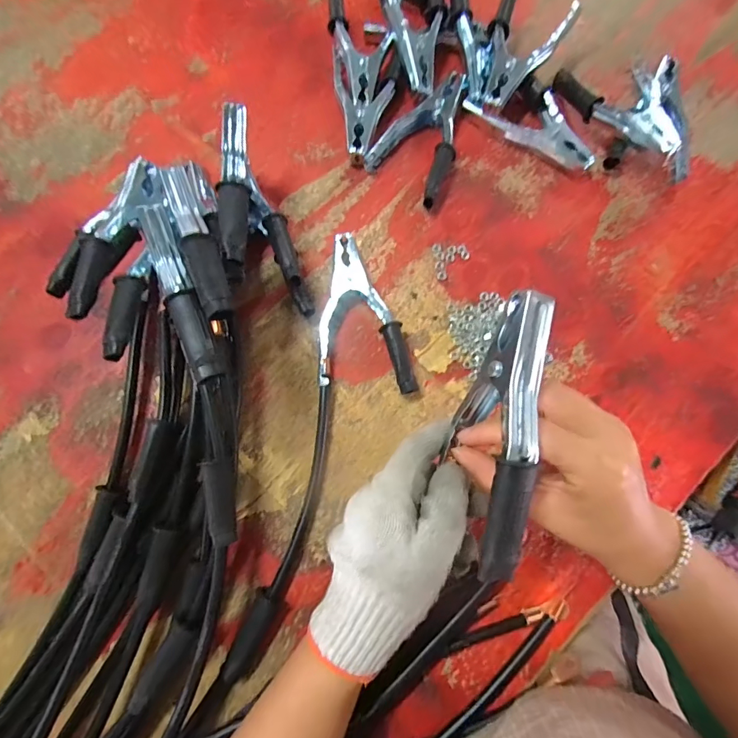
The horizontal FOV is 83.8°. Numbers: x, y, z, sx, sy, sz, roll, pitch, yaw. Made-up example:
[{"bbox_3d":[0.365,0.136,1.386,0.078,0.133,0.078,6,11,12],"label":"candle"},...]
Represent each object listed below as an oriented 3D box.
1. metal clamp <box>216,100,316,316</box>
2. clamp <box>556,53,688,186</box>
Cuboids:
[{"bbox_3d":[-0.095,-0.125,0.343,0.052,0.097,0.166,-17,77,-5],"label":"metal clamp"},{"bbox_3d":[0.275,-0.257,0.402,0.124,0.053,0.146,-17,77,-5],"label":"clamp"}]

